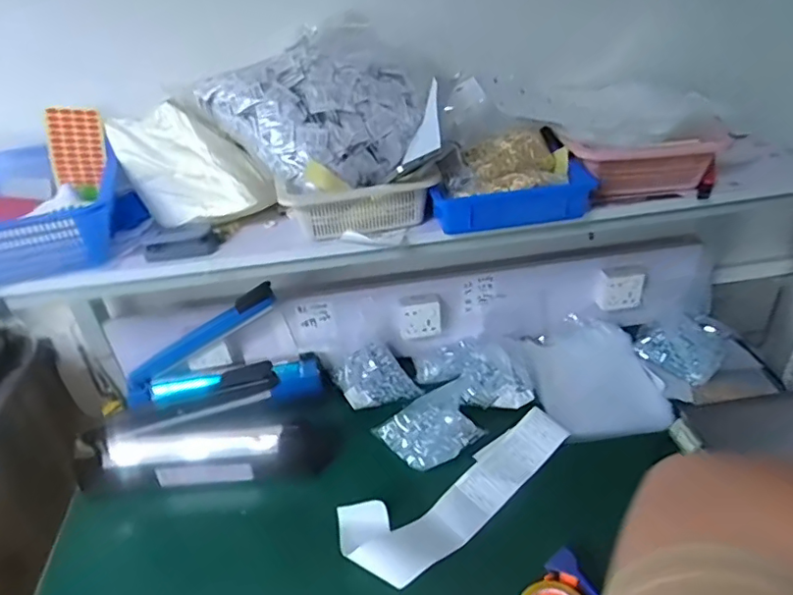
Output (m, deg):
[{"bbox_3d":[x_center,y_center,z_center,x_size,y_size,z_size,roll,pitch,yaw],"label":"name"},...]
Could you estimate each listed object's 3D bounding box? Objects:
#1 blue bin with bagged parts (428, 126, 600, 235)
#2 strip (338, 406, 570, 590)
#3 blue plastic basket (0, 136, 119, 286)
[{"bbox_3d":[0.172,-0.178,0.873,0.246,0.101,0.171,-12,34,-13],"label":"blue bin with bagged parts"},{"bbox_3d":[0.122,0.336,0.971,0.463,0.062,0.142,-20,36,-23],"label":"strip"},{"bbox_3d":[-0.576,-0.134,0.863,0.260,0.110,0.286,-15,34,-16],"label":"blue plastic basket"}]

